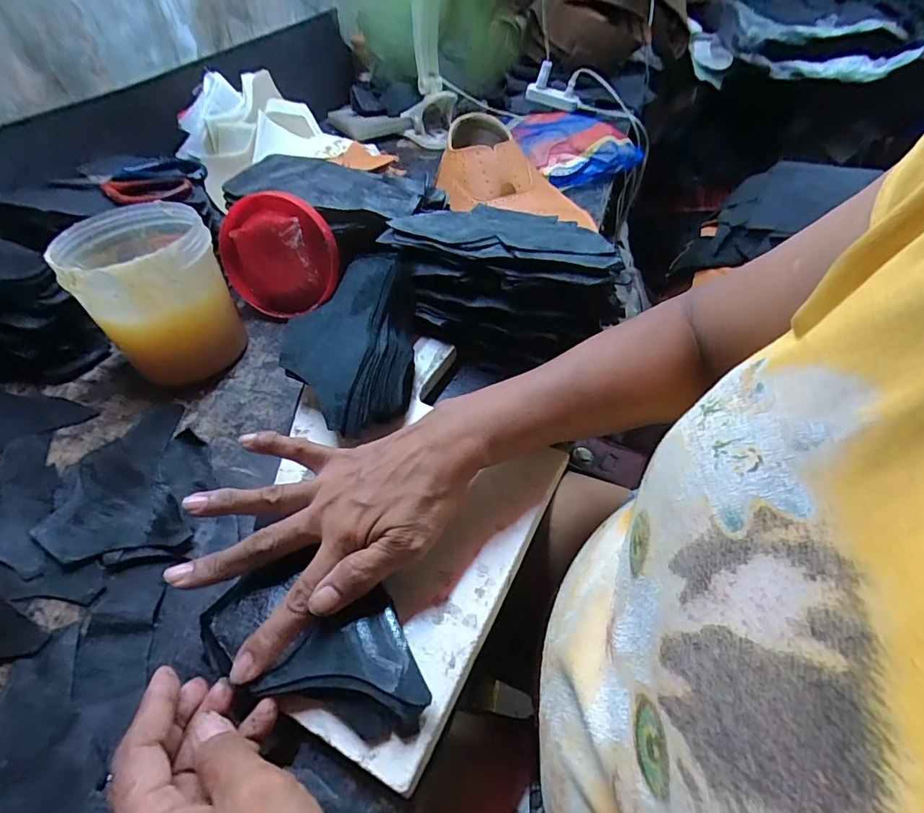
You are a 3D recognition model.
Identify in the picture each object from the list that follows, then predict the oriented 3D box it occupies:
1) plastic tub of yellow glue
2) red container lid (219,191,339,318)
[{"bbox_3d":[-0.278,-0.102,0.452,0.110,0.133,0.115,-22,48,-16],"label":"plastic tub of yellow glue"},{"bbox_3d":[-0.187,-0.152,0.491,0.117,0.119,0.015,12,31,3],"label":"red container lid"}]

